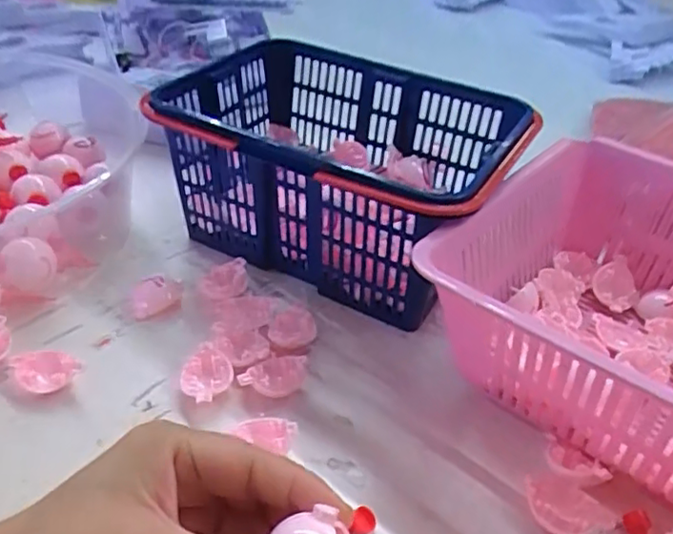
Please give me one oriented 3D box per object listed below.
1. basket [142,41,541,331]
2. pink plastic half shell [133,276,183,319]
[{"bbox_3d":[0.000,-0.068,0.456,0.243,0.111,0.173,22,42,22],"label":"basket"},{"bbox_3d":[-0.118,0.020,0.411,0.031,0.017,0.024,-6,39,-11],"label":"pink plastic half shell"}]

